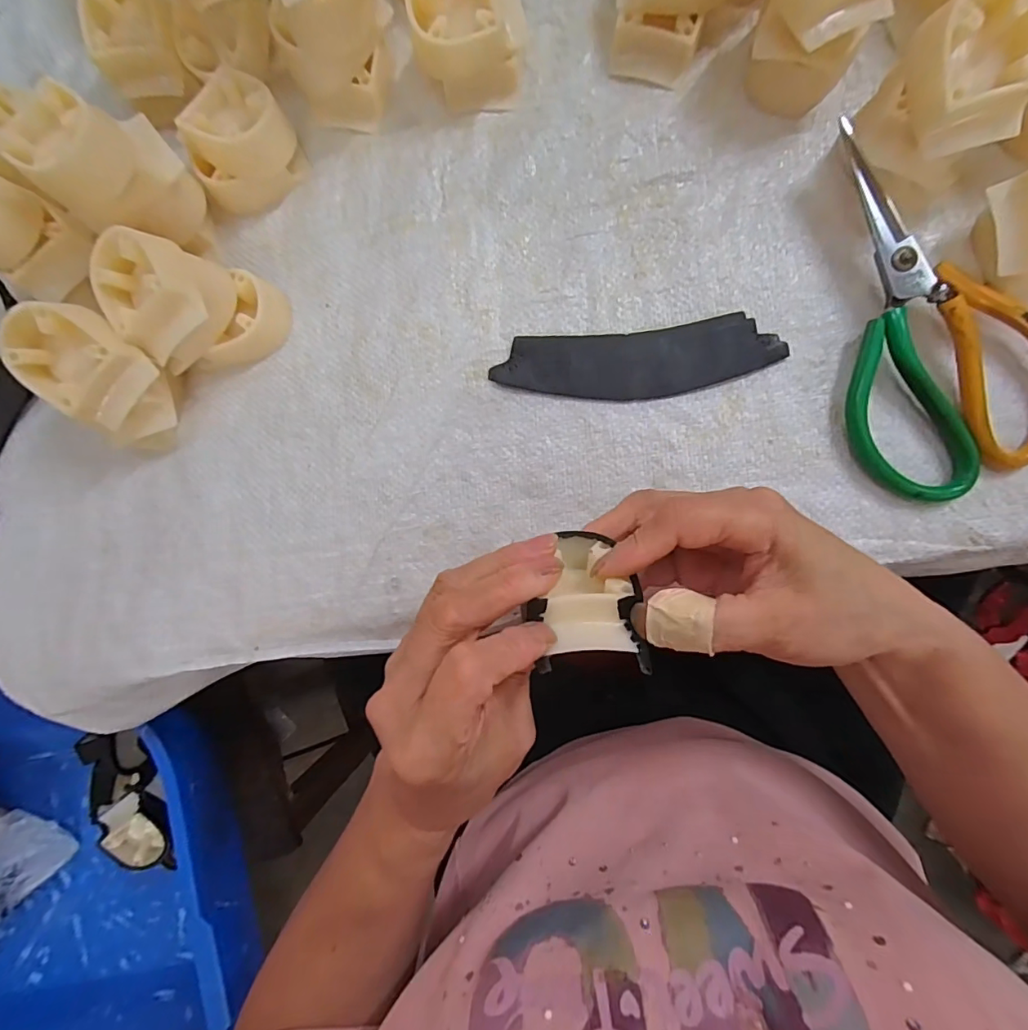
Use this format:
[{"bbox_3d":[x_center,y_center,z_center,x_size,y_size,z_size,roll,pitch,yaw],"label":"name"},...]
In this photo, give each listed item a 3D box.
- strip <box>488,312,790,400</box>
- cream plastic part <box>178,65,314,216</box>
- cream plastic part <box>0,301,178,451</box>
[{"bbox_3d":[0.068,-0.087,0.278,0.155,0.008,0.039,-4,87,5],"label":"strip"},{"bbox_3d":[-0.161,-0.215,0.290,0.052,0.038,0.061,44,92,6],"label":"cream plastic part"},{"bbox_3d":[-0.224,-0.075,0.274,0.055,0.067,0.051,0,87,5],"label":"cream plastic part"}]

